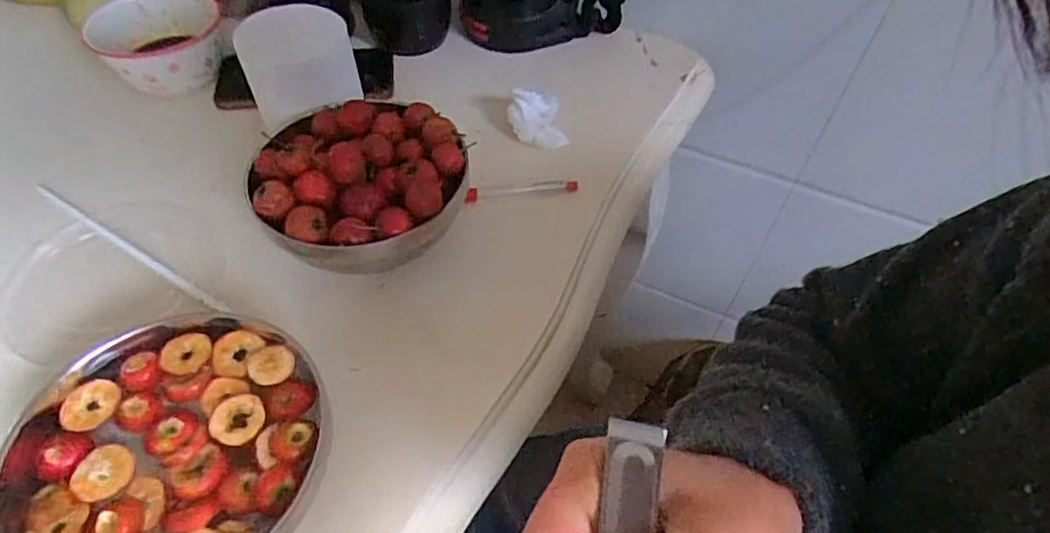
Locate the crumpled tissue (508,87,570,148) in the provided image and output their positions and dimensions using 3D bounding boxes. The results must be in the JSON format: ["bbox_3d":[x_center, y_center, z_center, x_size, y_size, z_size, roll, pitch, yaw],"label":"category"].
[{"bbox_3d":[0.012,-0.138,0.541,0.052,0.039,0.045,4,52,1],"label":"crumpled tissue"}]

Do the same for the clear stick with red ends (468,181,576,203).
[{"bbox_3d":[-0.003,-0.064,0.501,0.093,0.008,0.010,-6,52,-7],"label":"clear stick with red ends"}]

